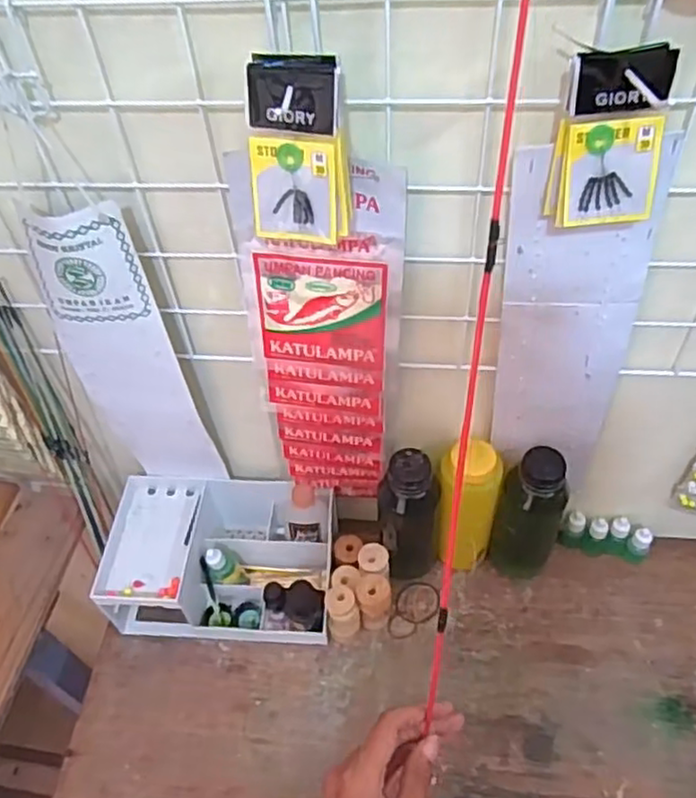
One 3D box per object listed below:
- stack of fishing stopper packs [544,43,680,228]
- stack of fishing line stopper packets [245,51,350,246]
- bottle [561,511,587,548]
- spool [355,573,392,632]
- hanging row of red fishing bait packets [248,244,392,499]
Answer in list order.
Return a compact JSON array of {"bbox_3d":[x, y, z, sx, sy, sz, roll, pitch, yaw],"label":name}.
[{"bbox_3d":[0.148,-0.145,0.386,0.055,0.090,0.031,-4,51,0],"label":"stack of fishing stopper packs"},{"bbox_3d":[-0.028,-0.140,0.392,0.055,0.100,0.027,5,38,9],"label":"stack of fishing line stopper packets"},{"bbox_3d":[0.255,0.149,0.768,0.022,0.059,0.019,23,56,21],"label":"bottle"},{"bbox_3d":[0.027,0.213,0.718,0.034,0.069,0.039,1,51,5],"label":"spool"},{"bbox_3d":[-0.018,-0.003,0.605,0.106,0.313,0.031,13,53,14],"label":"hanging row of red fishing bait packets"}]

